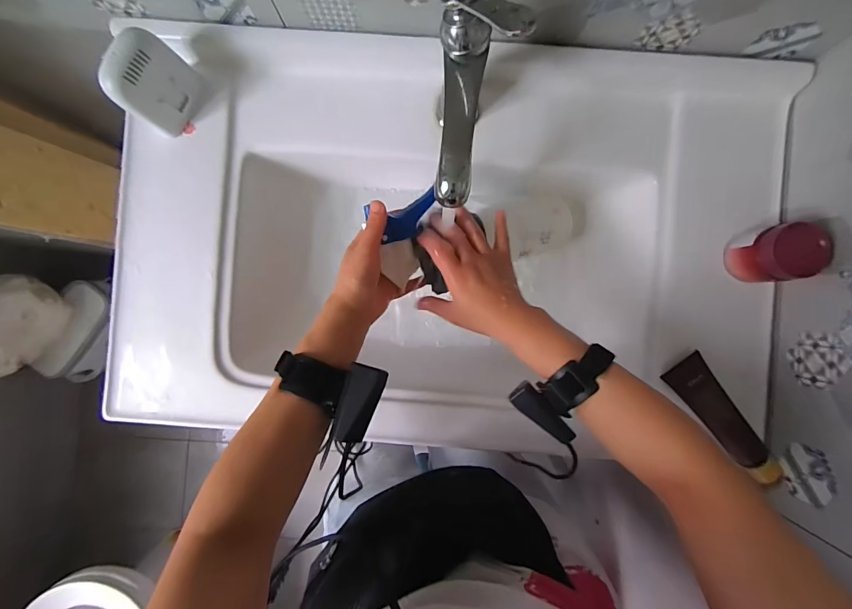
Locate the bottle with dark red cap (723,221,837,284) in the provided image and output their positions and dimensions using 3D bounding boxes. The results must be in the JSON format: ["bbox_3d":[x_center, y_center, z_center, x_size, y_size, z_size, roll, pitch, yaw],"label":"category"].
[{"bbox_3d":[0.385,-0.058,0.420,0.066,0.072,0.058,-13,90,1],"label":"bottle with dark red cap"}]

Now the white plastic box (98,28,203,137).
[{"bbox_3d":[-0.294,-0.238,0.427,0.029,0.107,0.081,33,90,1],"label":"white plastic box"}]

